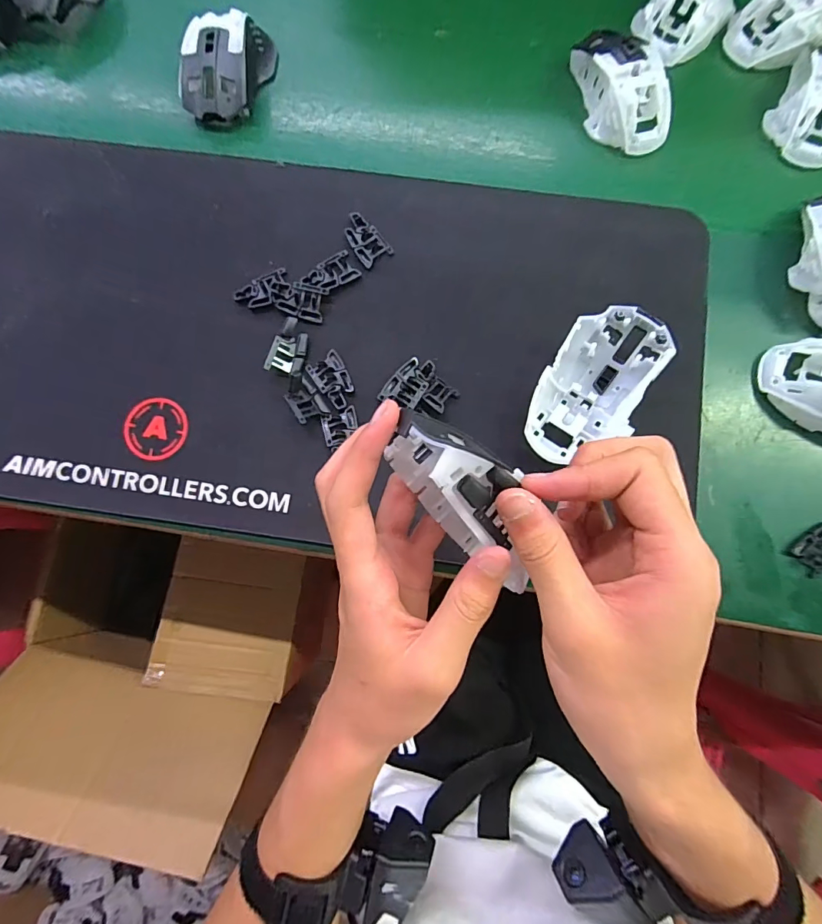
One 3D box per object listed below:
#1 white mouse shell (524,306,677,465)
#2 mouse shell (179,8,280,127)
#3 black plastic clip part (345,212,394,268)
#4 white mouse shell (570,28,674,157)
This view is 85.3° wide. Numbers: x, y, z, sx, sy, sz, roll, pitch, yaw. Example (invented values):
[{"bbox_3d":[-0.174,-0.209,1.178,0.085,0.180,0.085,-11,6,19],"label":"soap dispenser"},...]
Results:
[{"bbox_3d":[0.127,-0.050,0.314,0.068,0.041,0.114,29,82,6],"label":"white mouse shell"},{"bbox_3d":[-0.159,-0.341,0.383,0.061,0.034,0.102,16,80,4],"label":"mouse shell"},{"bbox_3d":[-0.037,-0.176,0.352,0.025,0.004,0.042,-40,81,-6],"label":"black plastic clip part"},{"bbox_3d":[0.178,-0.315,0.374,0.066,0.035,0.108,-10,79,0],"label":"white mouse shell"}]

